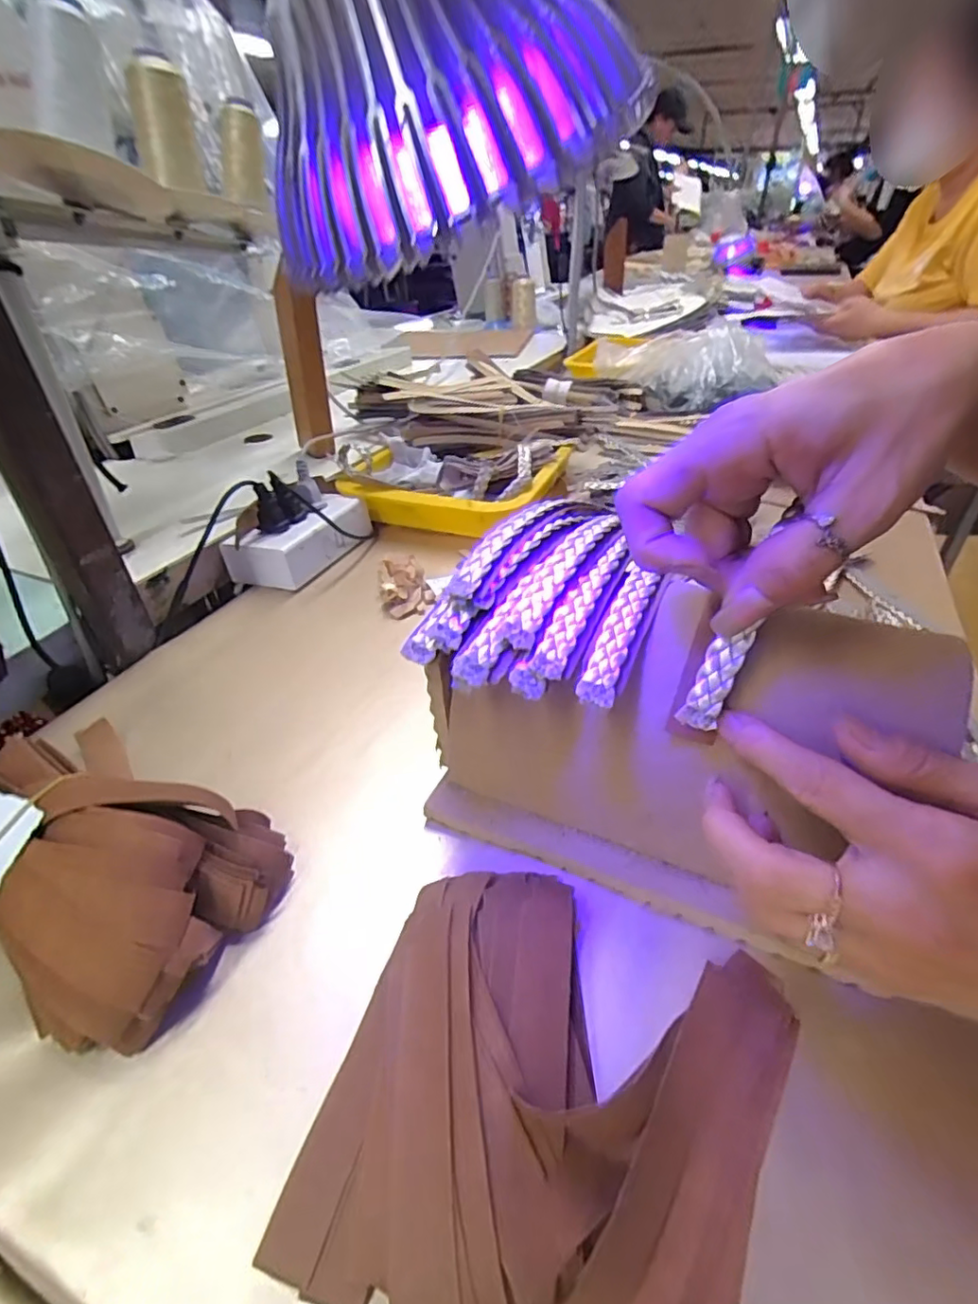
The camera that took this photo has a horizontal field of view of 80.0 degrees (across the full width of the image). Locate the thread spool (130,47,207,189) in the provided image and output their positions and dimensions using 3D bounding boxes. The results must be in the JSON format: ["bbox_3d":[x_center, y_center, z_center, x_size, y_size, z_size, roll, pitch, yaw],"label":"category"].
[{"bbox_3d":[-0.292,-0.474,0.527,0.050,0.090,0.042,-15,39,-17],"label":"thread spool"}]

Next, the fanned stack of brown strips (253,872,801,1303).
[{"bbox_3d":[0.021,0.147,0.195,0.141,0.025,0.140,14,39,20],"label":"fanned stack of brown strips"}]

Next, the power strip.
[{"bbox_3d":[-0.163,-0.102,0.519,0.066,0.043,0.125,17,40,23],"label":"power strip"}]

